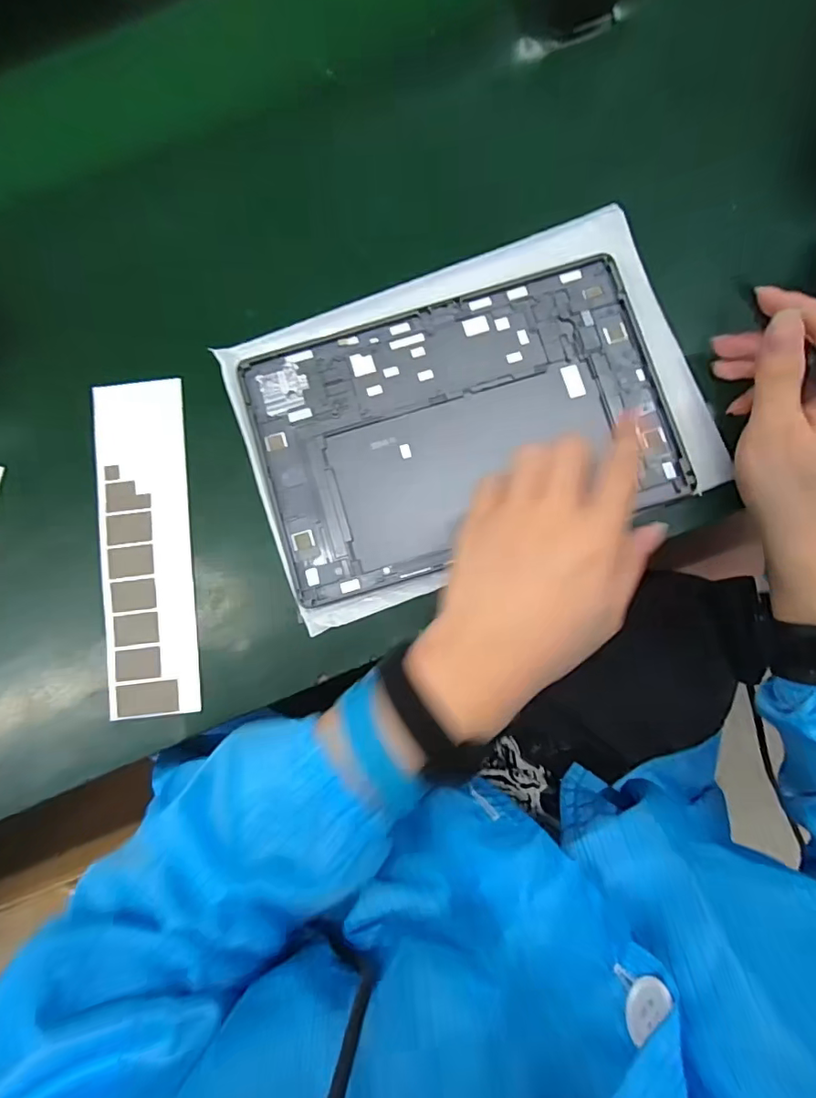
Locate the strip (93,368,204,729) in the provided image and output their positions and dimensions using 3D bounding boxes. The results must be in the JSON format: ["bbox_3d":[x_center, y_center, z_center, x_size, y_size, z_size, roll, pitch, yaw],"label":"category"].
[{"bbox_3d":[-0.169,-0.004,0.338,0.058,0.005,0.215,-6,83,0],"label":"strip"}]

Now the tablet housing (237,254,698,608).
[{"bbox_3d":[0.034,-0.080,0.334,0.253,0.012,0.164,-17,85,1],"label":"tablet housing"}]

